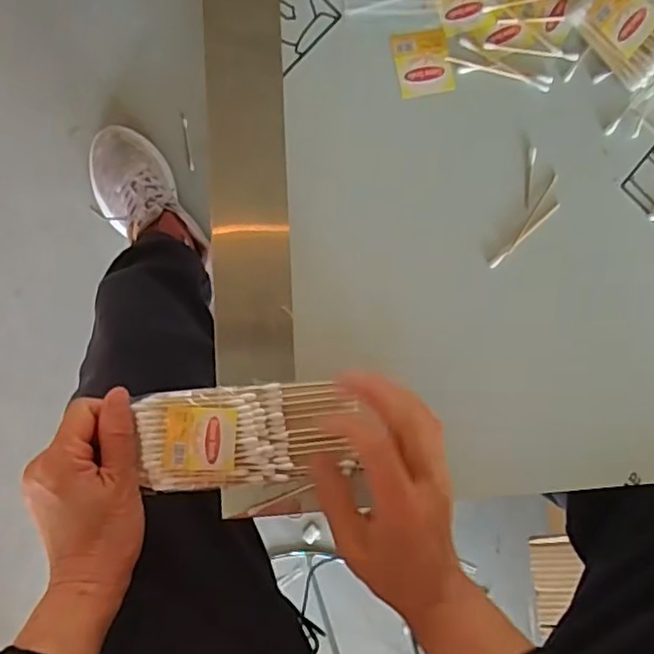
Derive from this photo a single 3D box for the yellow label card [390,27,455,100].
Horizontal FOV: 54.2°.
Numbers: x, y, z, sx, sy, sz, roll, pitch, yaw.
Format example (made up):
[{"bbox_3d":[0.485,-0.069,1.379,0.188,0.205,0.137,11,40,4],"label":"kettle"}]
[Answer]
[{"bbox_3d":[0.067,-0.185,0.449,0.040,0.005,0.044,-13,91,-7],"label":"yellow label card"}]

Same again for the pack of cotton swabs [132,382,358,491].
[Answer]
[{"bbox_3d":[-0.052,0.069,0.409,0.126,0.012,0.061,-2,90,-7],"label":"pack of cotton swabs"}]

